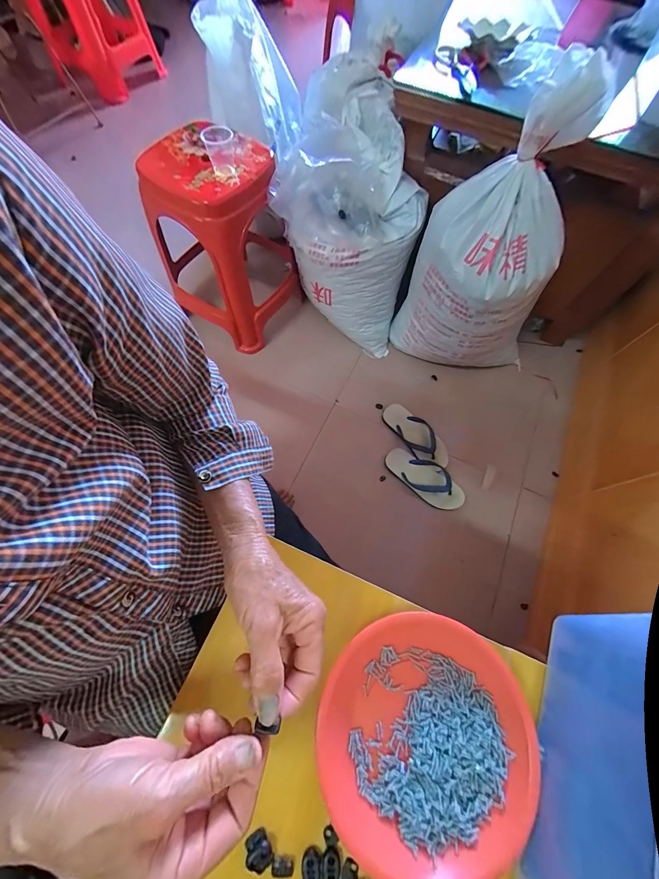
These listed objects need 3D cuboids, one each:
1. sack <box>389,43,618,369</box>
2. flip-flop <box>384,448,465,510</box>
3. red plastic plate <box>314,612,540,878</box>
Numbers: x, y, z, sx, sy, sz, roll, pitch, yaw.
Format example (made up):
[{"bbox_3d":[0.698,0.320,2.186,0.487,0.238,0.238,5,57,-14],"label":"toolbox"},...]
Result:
[{"bbox_3d":[0.389,-0.429,0.784,0.250,0.619,0.317,-32,73,-14],"label":"sack"},{"bbox_3d":[0.271,0.109,0.916,0.239,0.038,0.099,41,72,12],"label":"flip-flop"},{"bbox_3d":[0.087,0.274,0.299,0.189,0.031,0.189,1,68,-3],"label":"red plastic plate"}]

